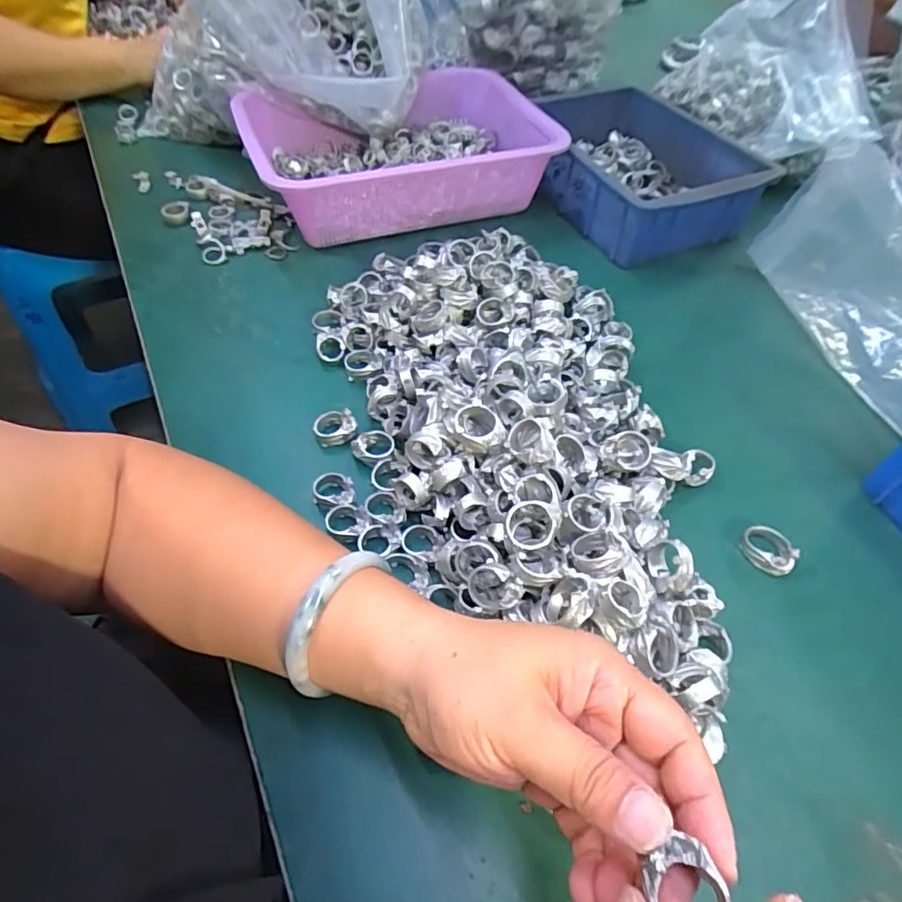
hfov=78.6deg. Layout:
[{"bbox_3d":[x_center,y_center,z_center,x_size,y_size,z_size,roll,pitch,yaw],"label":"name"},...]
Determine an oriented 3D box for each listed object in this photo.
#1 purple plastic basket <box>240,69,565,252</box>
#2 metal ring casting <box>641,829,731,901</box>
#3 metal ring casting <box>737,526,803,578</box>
[{"bbox_3d":[-0.057,-0.322,0.591,0.295,0.081,0.241,-20,55,-16],"label":"purple plastic basket"},{"bbox_3d":[0.068,0.128,0.158,0.021,0.011,0.025,-21,55,-17],"label":"metal ring casting"},{"bbox_3d":[0.203,0.061,0.350,0.026,0.023,0.033,-35,60,-25],"label":"metal ring casting"}]

